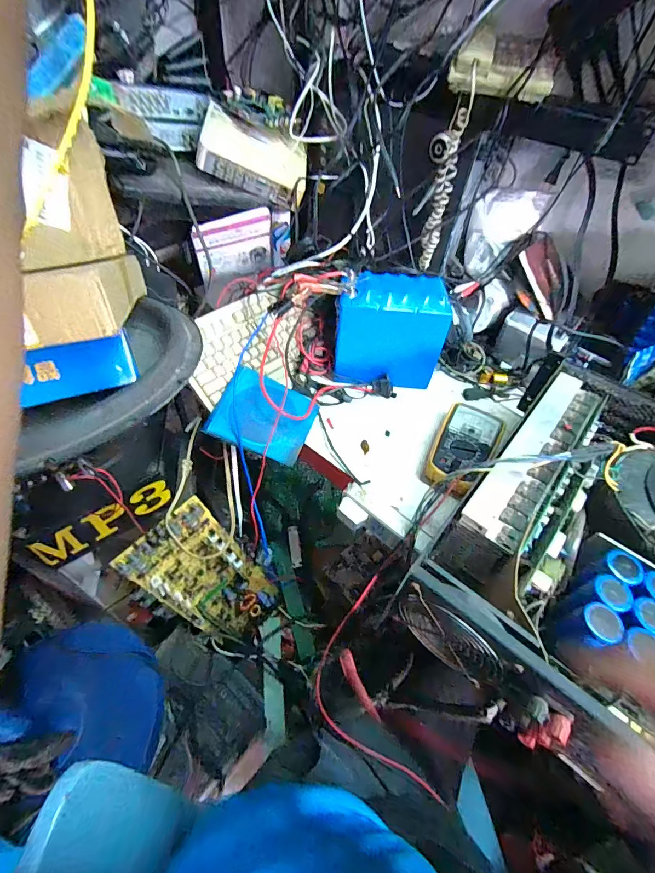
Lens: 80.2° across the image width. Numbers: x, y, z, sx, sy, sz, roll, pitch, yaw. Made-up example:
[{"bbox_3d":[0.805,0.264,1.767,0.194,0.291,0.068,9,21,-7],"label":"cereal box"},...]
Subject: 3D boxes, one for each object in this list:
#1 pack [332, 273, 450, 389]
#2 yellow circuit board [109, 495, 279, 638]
[{"bbox_3d":[0.106,-0.182,0.692,0.181,0.174,0.092,2,48,-3],"label":"pack"},{"bbox_3d":[-0.201,0.266,0.710,0.157,0.331,0.038,-41,43,-19],"label":"yellow circuit board"}]

